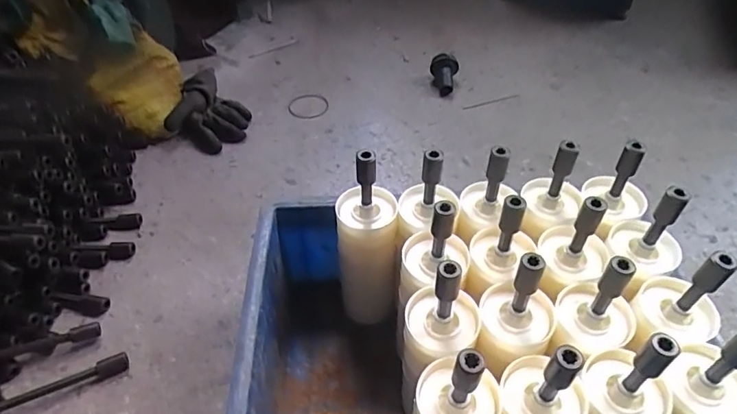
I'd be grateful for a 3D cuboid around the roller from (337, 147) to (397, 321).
[{"bbox_3d":[-0.003,0.045,0.528,0.063,0.243,0.056,-4,46,-3],"label":"roller"}]

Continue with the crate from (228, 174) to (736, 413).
[{"bbox_3d":[0.084,0.116,0.455,0.379,0.241,0.284,-1,46,0],"label":"crate"}]

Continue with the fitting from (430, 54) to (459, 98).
[{"bbox_3d":[0.138,-0.247,0.929,0.050,0.050,0.075,7,46,7],"label":"fitting"}]

